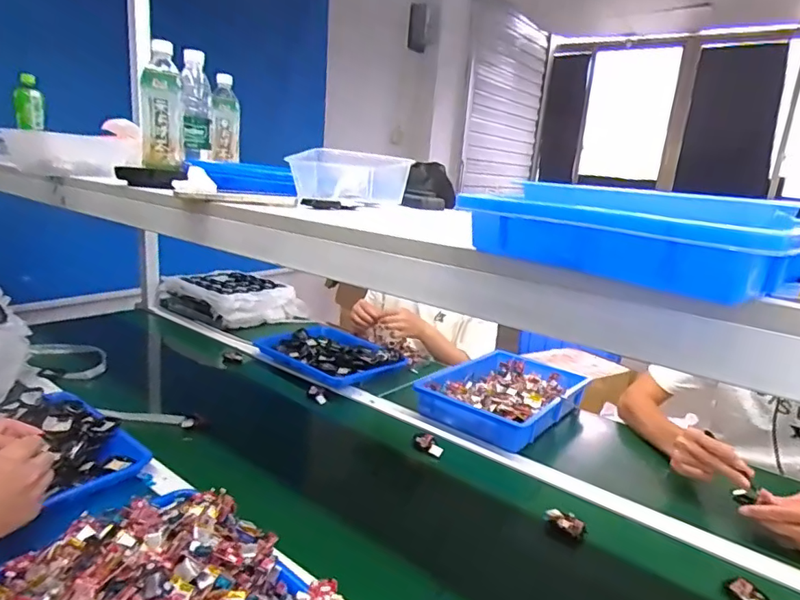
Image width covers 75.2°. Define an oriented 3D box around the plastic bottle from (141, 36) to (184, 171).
[{"bbox_3d":[-0.359,-0.286,0.780,0.059,0.167,0.060,-2,15,-22],"label":"plastic bottle"}]

